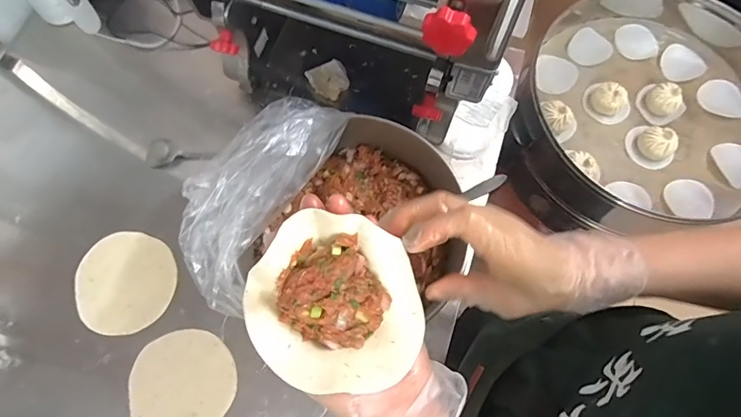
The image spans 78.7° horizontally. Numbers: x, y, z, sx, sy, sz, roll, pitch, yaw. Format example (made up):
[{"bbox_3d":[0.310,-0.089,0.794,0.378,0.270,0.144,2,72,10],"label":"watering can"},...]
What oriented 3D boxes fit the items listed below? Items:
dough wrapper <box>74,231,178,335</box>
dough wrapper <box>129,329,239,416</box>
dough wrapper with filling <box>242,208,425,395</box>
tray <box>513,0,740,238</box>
[{"bbox_3d":[-0.336,0.099,0.617,0.137,0.005,0.133,0,72,-1],"label":"dough wrapper"},{"bbox_3d":[-0.238,0.224,0.578,0.128,0.006,0.127,2,73,-8],"label":"dough wrapper"},{"bbox_3d":[-0.024,0.060,0.295,0.116,0.032,0.105,5,72,0],"label":"dough wrapper with filling"},{"bbox_3d":[0.563,-0.198,0.945,0.527,0.183,0.531,-37,76,-12],"label":"tray"}]

